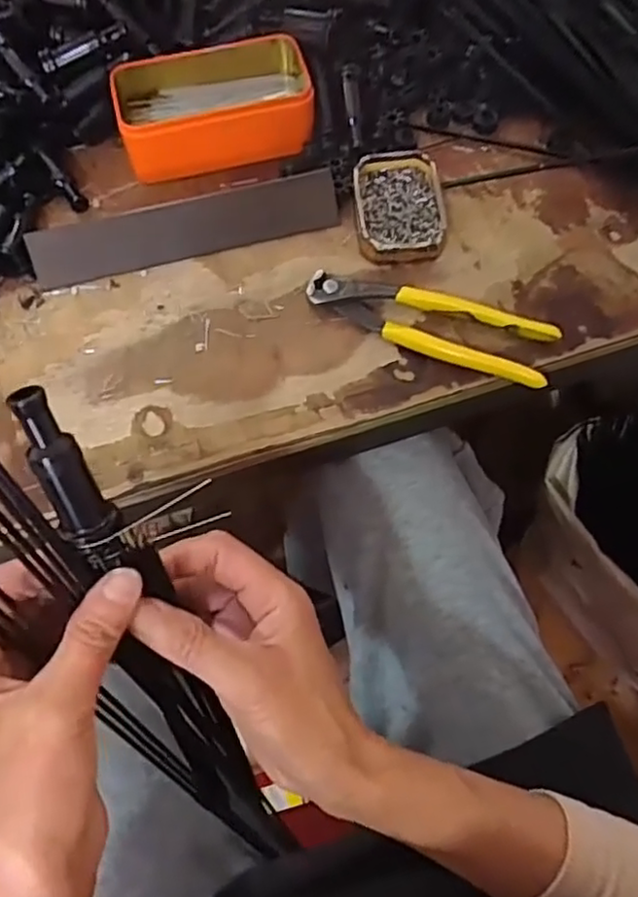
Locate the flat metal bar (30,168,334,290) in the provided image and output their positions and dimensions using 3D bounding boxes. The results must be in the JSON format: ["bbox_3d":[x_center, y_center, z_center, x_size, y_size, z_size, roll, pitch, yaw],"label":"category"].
[{"bbox_3d":[-0.094,-0.156,0.466,0.216,0.004,0.039,-14,111,-4],"label":"flat metal bar"}]

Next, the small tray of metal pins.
[{"bbox_3d":[0.058,-0.175,0.472,0.063,0.024,0.092,-4,65,-2],"label":"small tray of metal pins"}]

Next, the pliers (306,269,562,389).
[{"bbox_3d":[0.072,-0.085,0.436,0.165,0.015,0.043,20,67,9],"label":"pliers"}]

